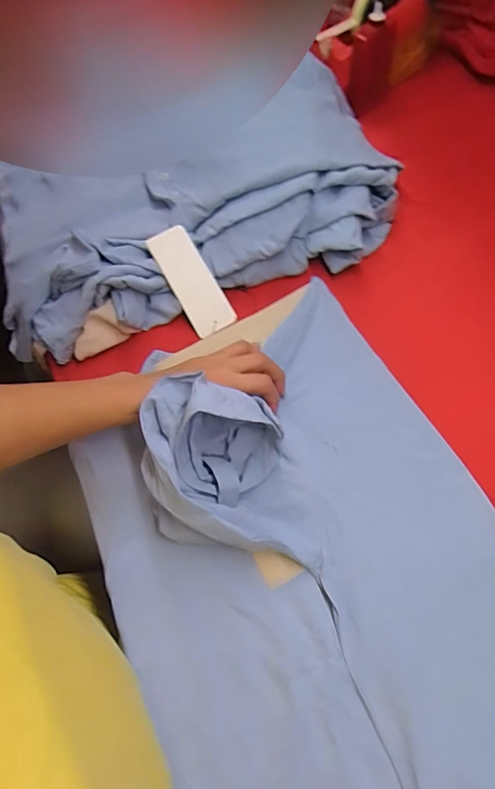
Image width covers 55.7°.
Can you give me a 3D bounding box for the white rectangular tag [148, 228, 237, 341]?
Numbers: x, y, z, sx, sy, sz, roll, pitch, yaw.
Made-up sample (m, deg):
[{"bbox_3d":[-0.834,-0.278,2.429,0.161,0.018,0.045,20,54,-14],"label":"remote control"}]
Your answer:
[{"bbox_3d":[-0.060,-0.123,0.511,0.048,0.007,0.119,-30,94,-7],"label":"white rectangular tag"}]

